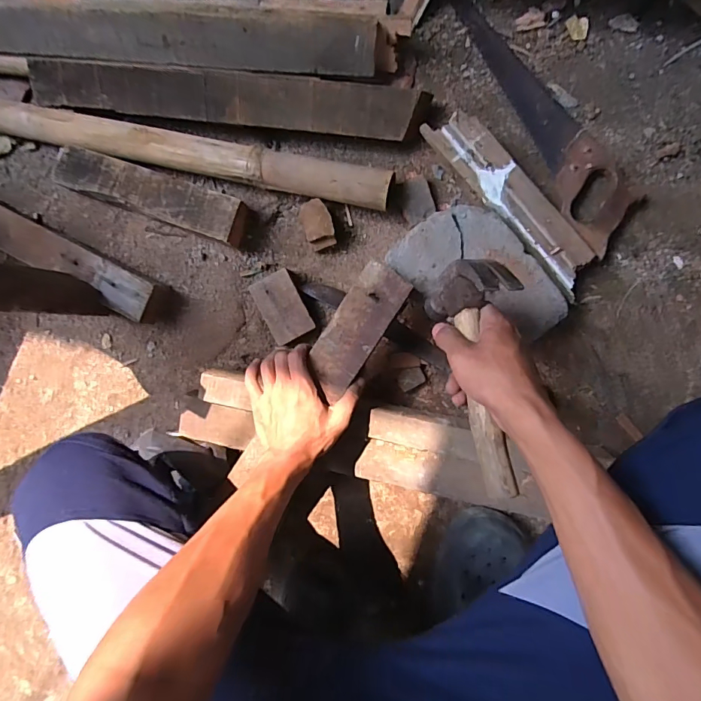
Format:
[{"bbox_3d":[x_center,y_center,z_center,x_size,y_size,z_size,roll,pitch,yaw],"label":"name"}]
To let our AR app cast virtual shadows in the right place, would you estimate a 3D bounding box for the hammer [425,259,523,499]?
[{"bbox_3d":[0.115,0.023,0.392,0.064,0.108,0.209,-6,75,7],"label":"hammer"}]

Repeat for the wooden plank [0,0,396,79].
[{"bbox_3d":[-0.259,-0.423,0.575,0.630,0.042,0.061,8,93,6],"label":"wooden plank"}]

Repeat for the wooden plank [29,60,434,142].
[{"bbox_3d":[-0.174,-0.333,0.570,0.540,0.025,0.058,7,93,7],"label":"wooden plank"}]

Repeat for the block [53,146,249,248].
[{"bbox_3d":[-0.286,-0.221,0.620,0.283,0.047,0.065,20,95,6],"label":"block"}]

